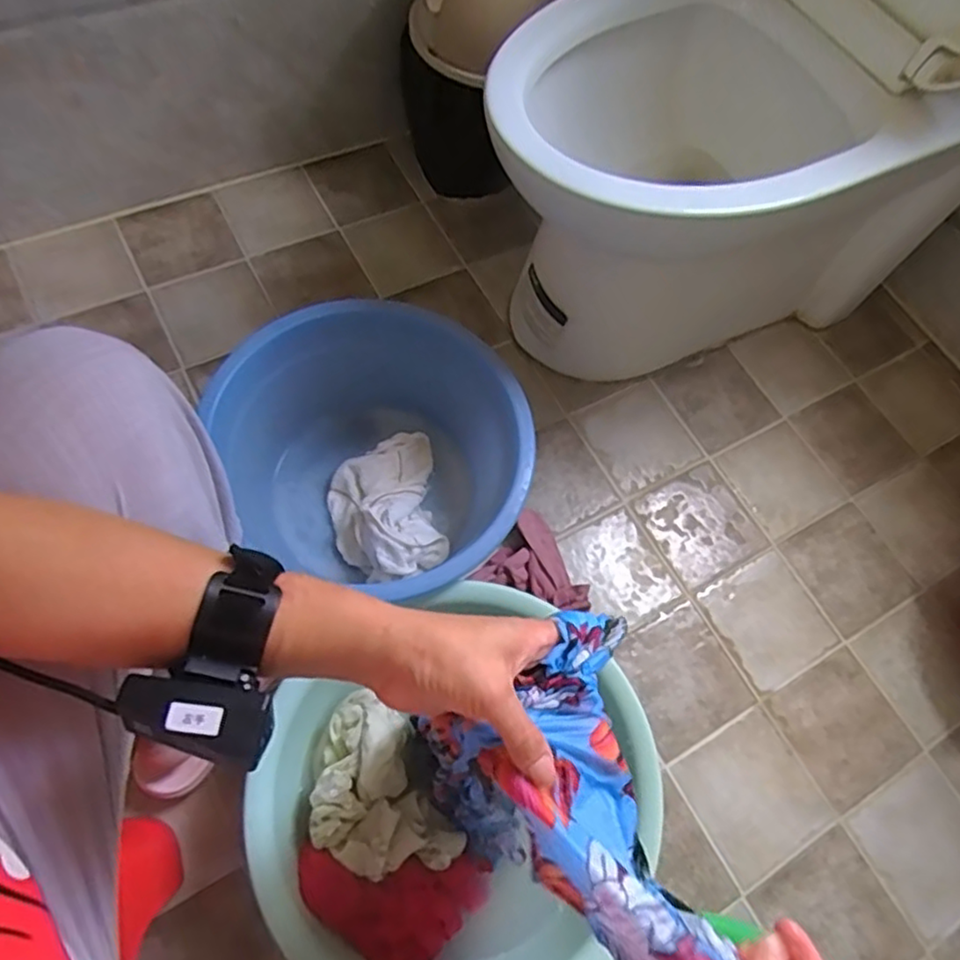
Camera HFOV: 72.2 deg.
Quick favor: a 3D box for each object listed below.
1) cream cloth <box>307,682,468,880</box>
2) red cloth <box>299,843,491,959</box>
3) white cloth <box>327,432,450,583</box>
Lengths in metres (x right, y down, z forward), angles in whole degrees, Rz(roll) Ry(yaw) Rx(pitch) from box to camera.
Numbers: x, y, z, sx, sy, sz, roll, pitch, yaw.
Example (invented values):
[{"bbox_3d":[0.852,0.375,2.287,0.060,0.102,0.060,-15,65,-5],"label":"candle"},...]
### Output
[{"bbox_3d":[-0.108,0.310,0.653,0.120,0.058,0.182,-27,63,-16],"label":"cream cloth"},{"bbox_3d":[-0.079,0.405,0.621,0.182,0.050,0.096,12,58,-15],"label":"red cloth"},{"bbox_3d":[-0.119,0.034,0.823,0.140,0.060,0.204,-8,60,-6],"label":"white cloth"}]

